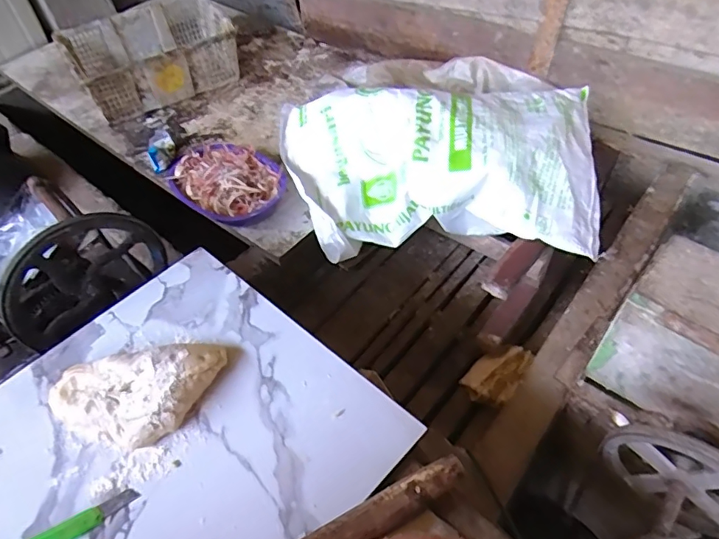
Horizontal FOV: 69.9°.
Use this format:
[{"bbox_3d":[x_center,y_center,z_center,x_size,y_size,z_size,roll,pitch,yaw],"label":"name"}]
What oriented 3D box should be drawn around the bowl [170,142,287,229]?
[{"bbox_3d":[-0.302,-0.217,1.186,0.223,0.072,0.275,-30,55,-20],"label":"bowl"}]

